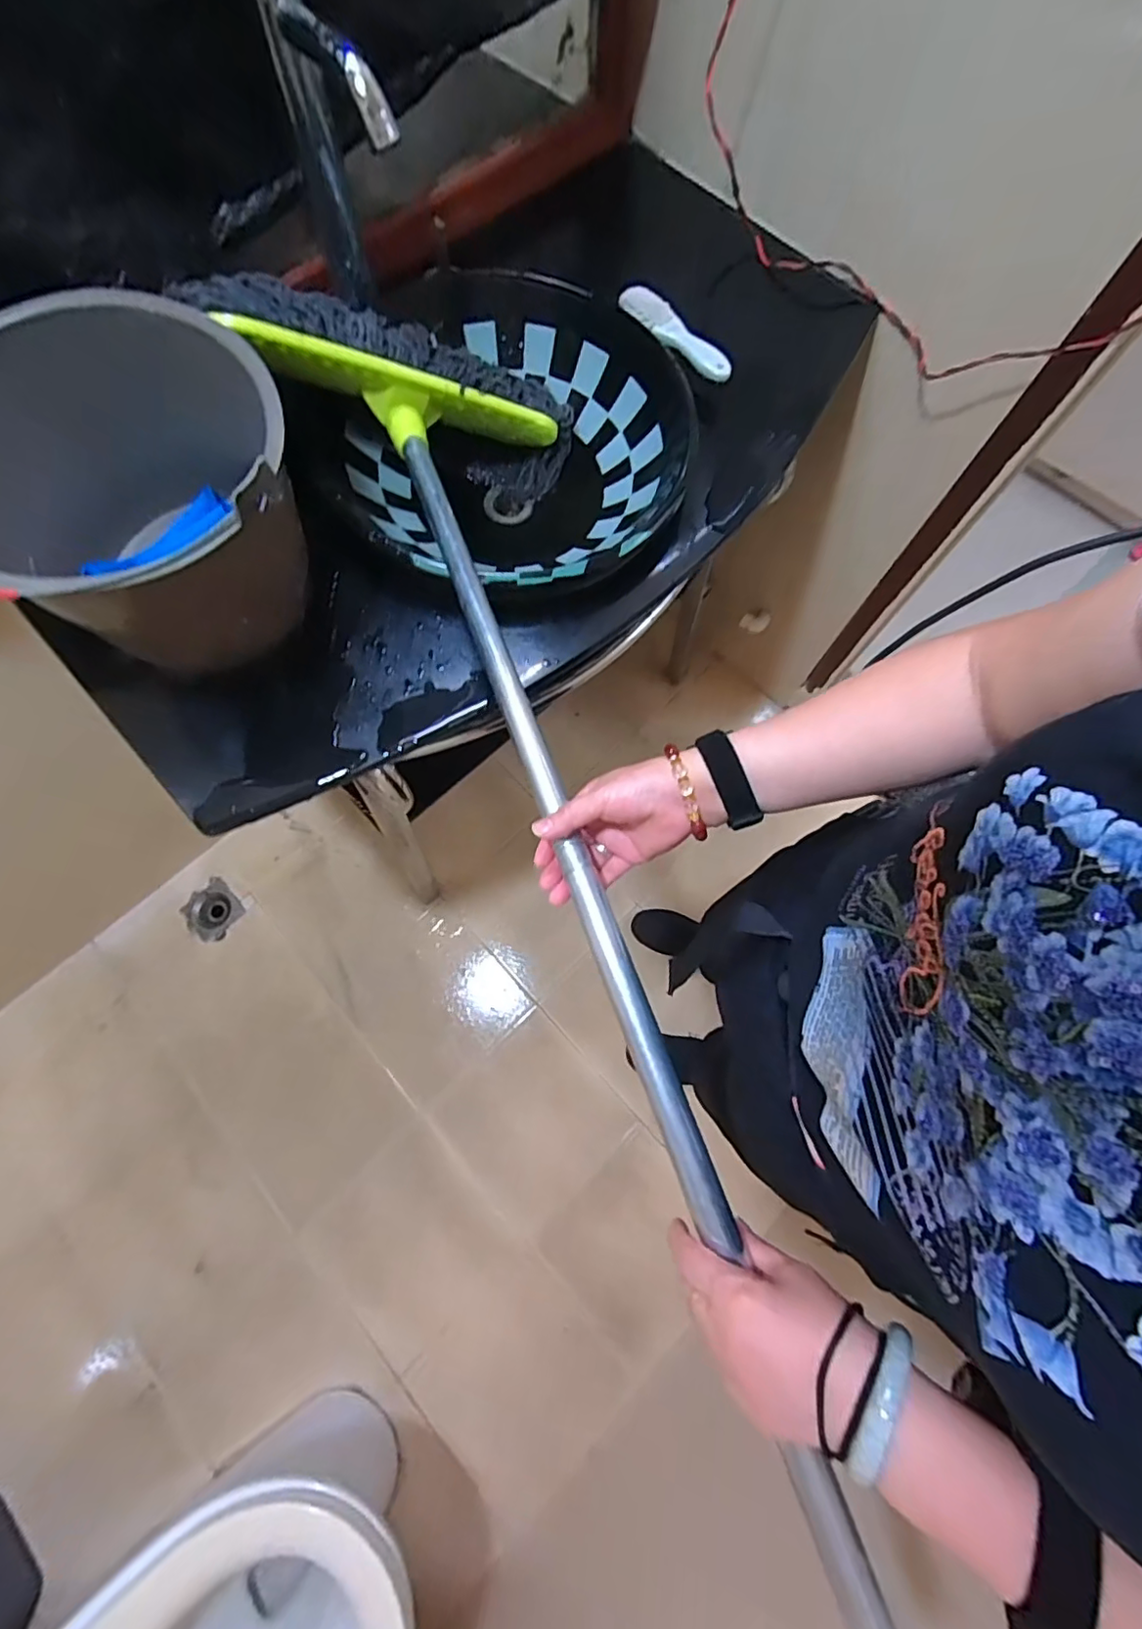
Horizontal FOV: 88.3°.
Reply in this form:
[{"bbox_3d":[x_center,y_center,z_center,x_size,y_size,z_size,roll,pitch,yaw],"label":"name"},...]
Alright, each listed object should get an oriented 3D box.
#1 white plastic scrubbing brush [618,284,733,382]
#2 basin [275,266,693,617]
[{"bbox_3d":[0.116,-0.534,0.653,0.030,0.029,0.151,-40,78,-12],"label":"white plastic scrubbing brush"},{"bbox_3d":[-0.075,-0.384,0.672,0.354,0.190,0.376,0,72,-1],"label":"basin"}]

